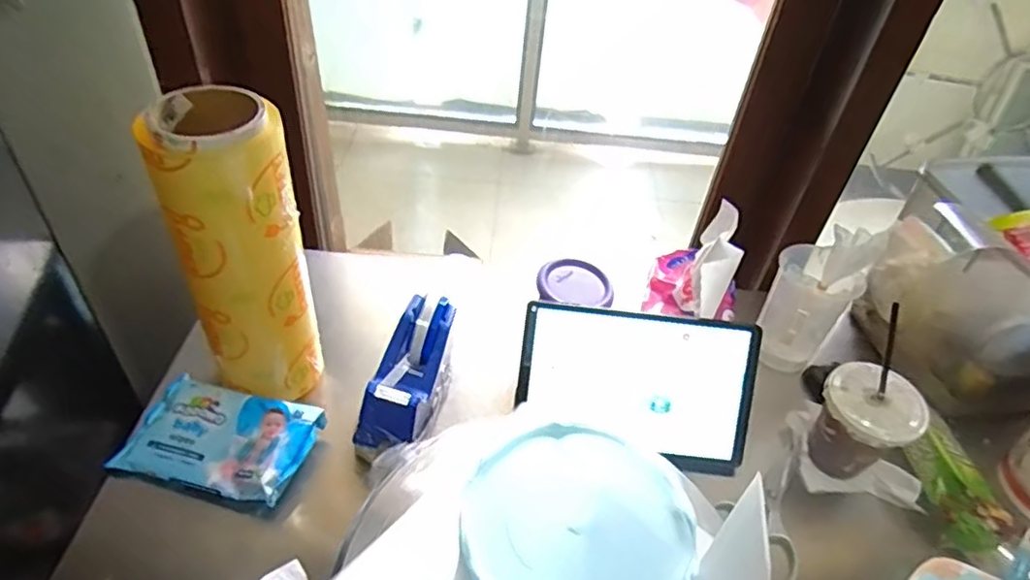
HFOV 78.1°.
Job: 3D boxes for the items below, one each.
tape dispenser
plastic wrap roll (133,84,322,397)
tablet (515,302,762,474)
[{"bbox_3d":[-0.107,0.080,0.645,0.065,0.093,0.161,15,44,9],"label":"tape dispenser"},{"bbox_3d":[-0.253,-0.031,0.600,0.107,0.294,0.096,-11,46,-18],"label":"plastic wrap roll"},{"bbox_3d":[0.125,0.099,0.658,0.239,0.151,0.014,7,8,-1],"label":"tablet"}]

